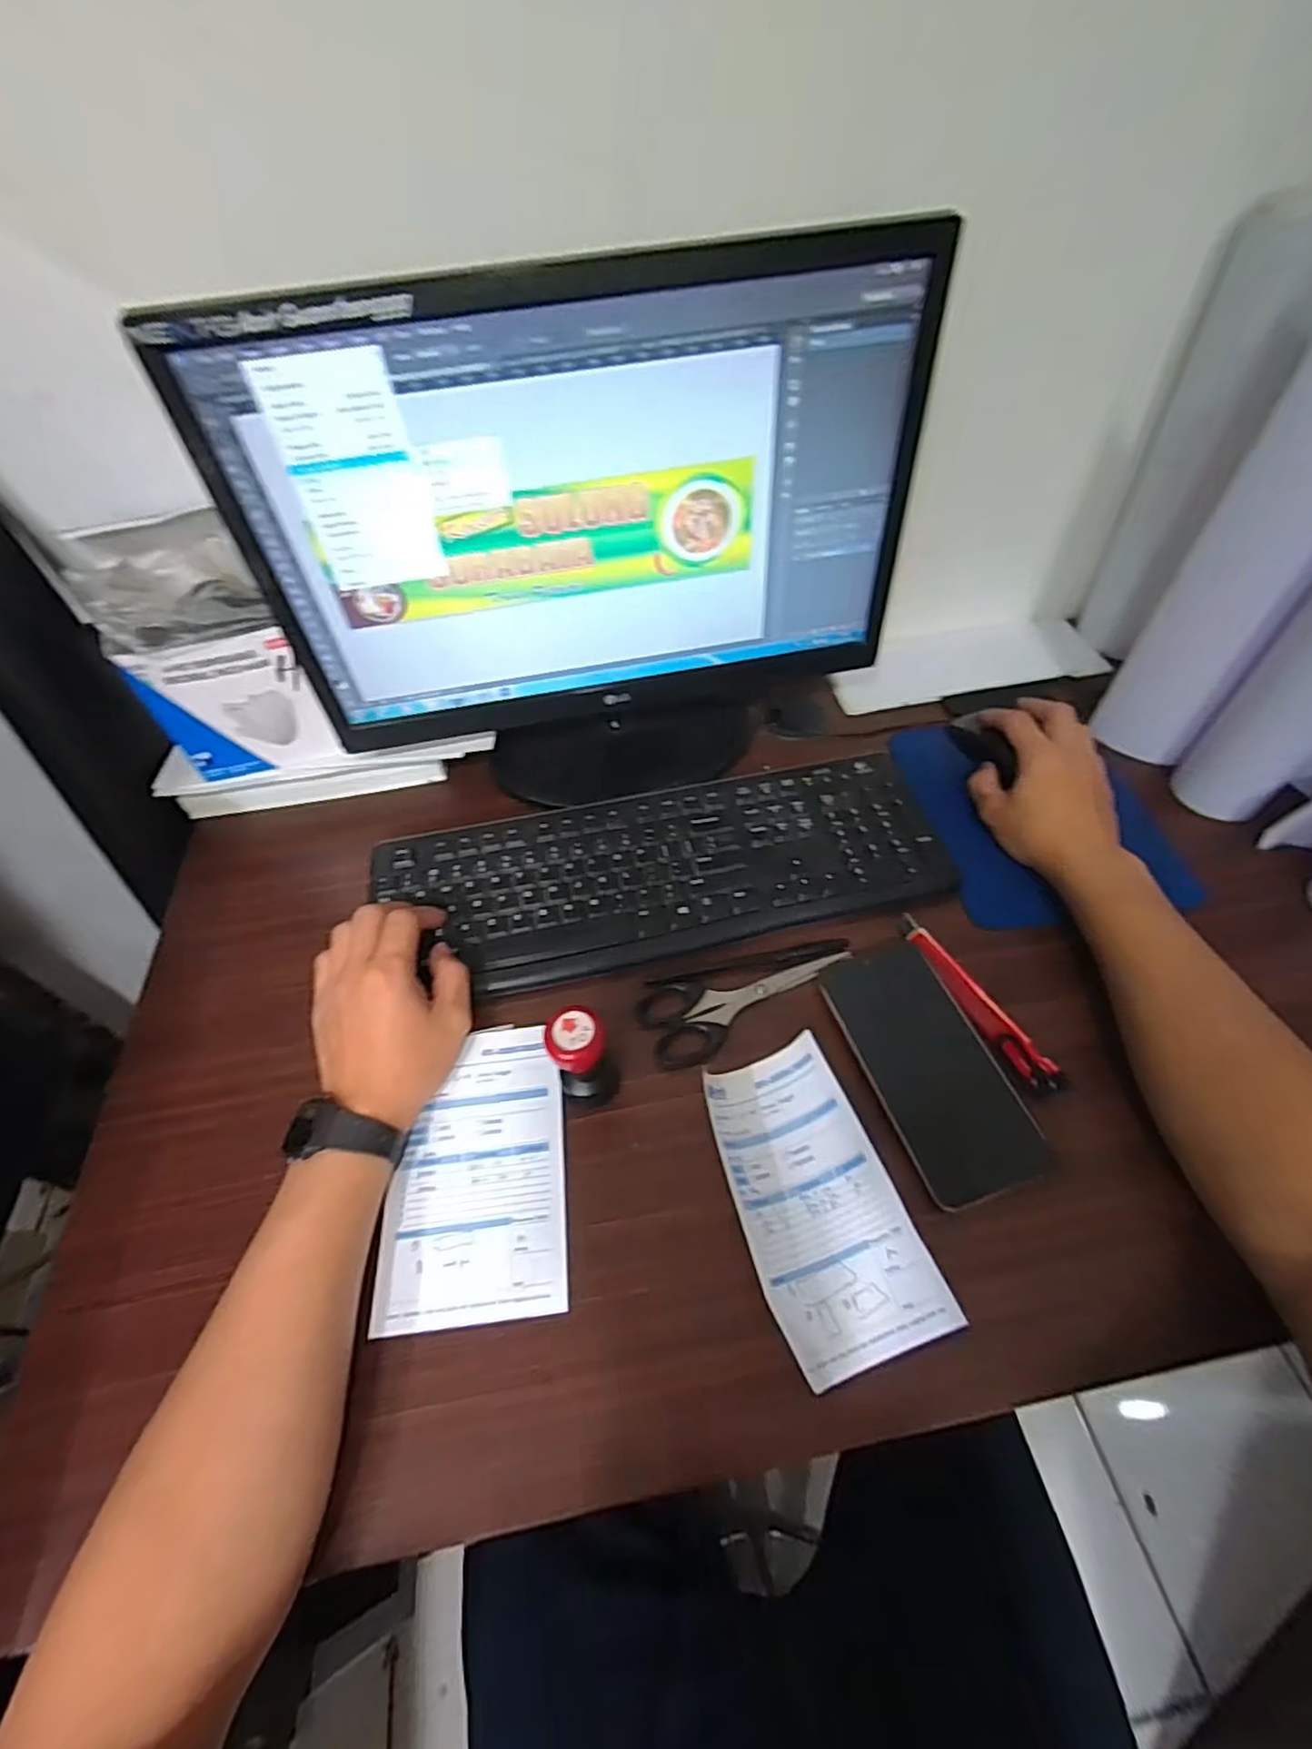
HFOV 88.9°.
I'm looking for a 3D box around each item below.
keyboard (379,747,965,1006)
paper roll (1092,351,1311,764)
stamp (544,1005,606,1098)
[{"bbox_3d":[0.005,-0.005,0.520,0.421,0.017,0.154,-9,57,-3],"label":"keyboard"},{"bbox_3d":[0.402,-0.225,0.439,0.058,0.339,0.074,7,57,8],"label":"paper roll"},{"bbox_3d":[-0.046,0.109,0.404,0.032,0.074,0.032,-1,53,2],"label":"stamp"}]

